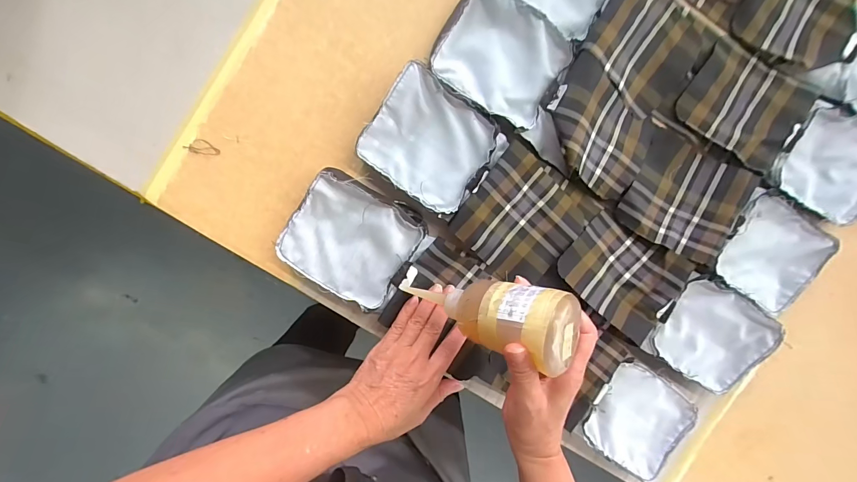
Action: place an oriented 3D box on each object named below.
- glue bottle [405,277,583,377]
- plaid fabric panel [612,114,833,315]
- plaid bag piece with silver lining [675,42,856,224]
[{"bbox_3d":[0.044,0.060,0.333,0.162,0.047,0.056,11,95,37],"label":"glue bottle"},{"bbox_3d":[0.348,-0.026,0.435,0.264,0.028,0.125,31,92,-6],"label":"plaid fabric panel"},{"bbox_3d":[0.417,-0.127,0.431,0.266,0.029,0.112,32,92,-6],"label":"plaid bag piece with silver lining"}]

